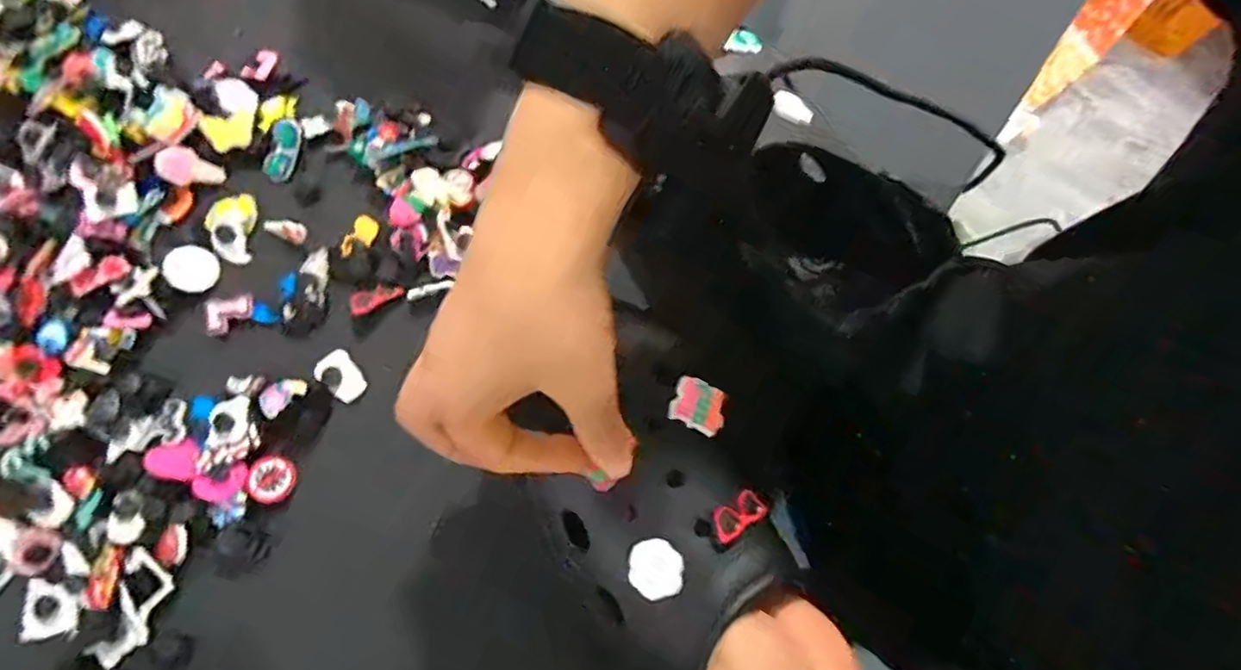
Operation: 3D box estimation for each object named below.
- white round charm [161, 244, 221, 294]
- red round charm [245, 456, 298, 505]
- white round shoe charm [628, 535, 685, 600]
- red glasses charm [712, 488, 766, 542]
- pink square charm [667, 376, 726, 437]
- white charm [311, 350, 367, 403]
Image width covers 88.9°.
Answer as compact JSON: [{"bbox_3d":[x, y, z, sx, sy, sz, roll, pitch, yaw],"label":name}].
[{"bbox_3d":[-0.255,-0.039,0.377,0.028,0.004,0.028,3,84,-35],"label":"white round charm"},{"bbox_3d":[-0.194,0.080,0.352,0.024,0.007,0.025,1,76,-2],"label":"red round charm"},{"bbox_3d":[0.015,0.098,0.267,0.022,0.004,0.023,1,76,-2],"label":"white round shoe charm"},{"bbox_3d":[0.052,0.078,0.277,0.030,0.004,0.014,-24,74,-37],"label":"red glasses charm"},{"bbox_3d":[0.036,0.032,0.286,0.027,0.004,0.022,29,68,-20],"label":"pink square charm"},{"bbox_3d":[-0.163,0.024,0.367,0.021,0.004,0.030,-38,81,-10],"label":"white charm"}]

